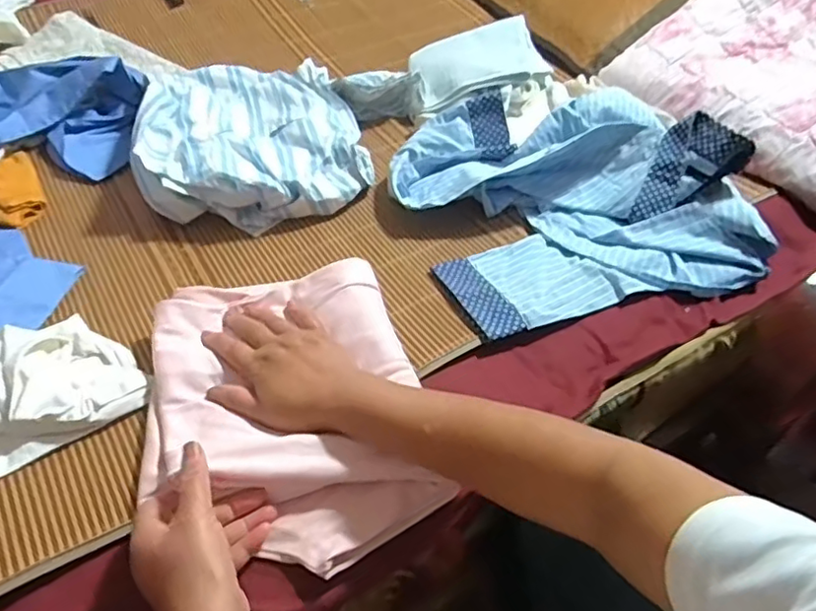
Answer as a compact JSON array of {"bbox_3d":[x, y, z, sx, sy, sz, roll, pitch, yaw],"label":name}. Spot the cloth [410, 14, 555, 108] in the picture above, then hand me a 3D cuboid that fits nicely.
[{"bbox_3d":[0.110,-0.364,0.925,0.202,0.041,0.163,-13,48,5],"label":"cloth"}]

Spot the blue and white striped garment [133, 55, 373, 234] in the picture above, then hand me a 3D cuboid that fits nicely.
[{"bbox_3d":[-0.206,-0.233,0.805,0.262,0.079,0.322,-9,50,-14],"label":"blue and white striped garment"}]

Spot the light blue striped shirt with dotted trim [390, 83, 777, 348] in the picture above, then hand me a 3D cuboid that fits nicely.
[{"bbox_3d":[0.190,-0.147,0.730,0.378,0.103,0.343,-10,50,-15],"label":"light blue striped shirt with dotted trim"}]

